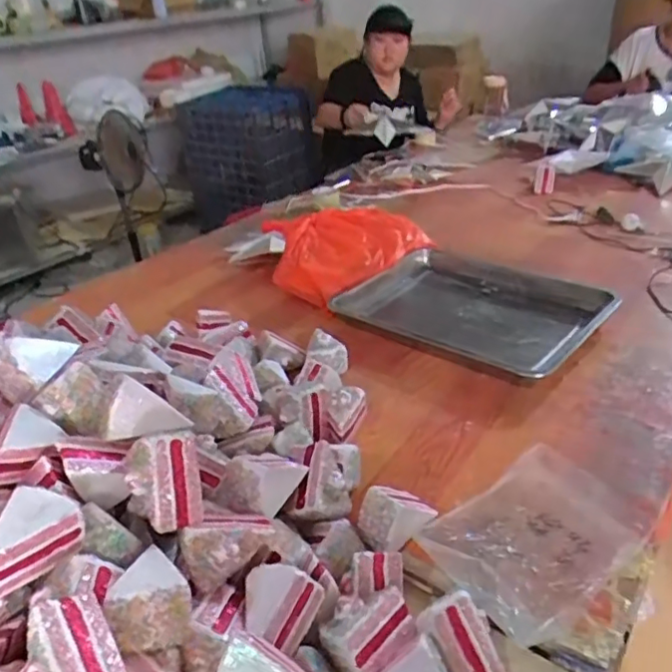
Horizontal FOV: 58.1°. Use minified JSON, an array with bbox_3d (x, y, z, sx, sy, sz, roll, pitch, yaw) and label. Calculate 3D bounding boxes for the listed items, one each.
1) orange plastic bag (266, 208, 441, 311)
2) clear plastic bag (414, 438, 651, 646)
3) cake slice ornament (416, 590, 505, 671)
[{"bbox_3d":[0.025,-0.186,1.298,0.363,0.111,0.368,-5,31,-1],"label":"orange plastic bag"},{"bbox_3d":[0.235,0.228,0.691,0.246,0.028,0.174,-23,35,-27],"label":"clear plastic bag"},{"bbox_3d":[0.127,0.295,0.587,0.066,0.060,0.079,-27,37,-33],"label":"cake slice ornament"}]

